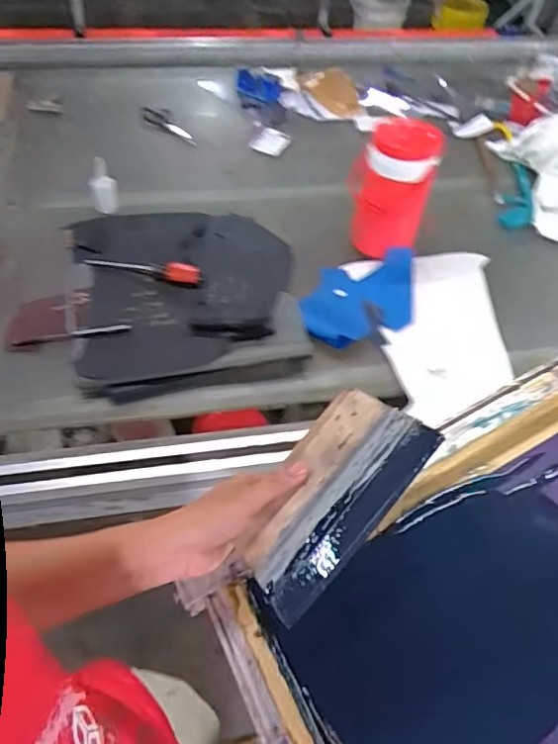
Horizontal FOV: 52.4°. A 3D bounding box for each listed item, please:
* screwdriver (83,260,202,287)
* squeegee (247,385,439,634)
[{"bbox_3d":[-0.266,-0.202,1.106,0.229,0.033,0.029,8,53,5],"label":"screwdriver"},{"bbox_3d":[0.041,0.104,0.478,0.181,0.030,0.111,-48,43,-5],"label":"squeegee"}]

